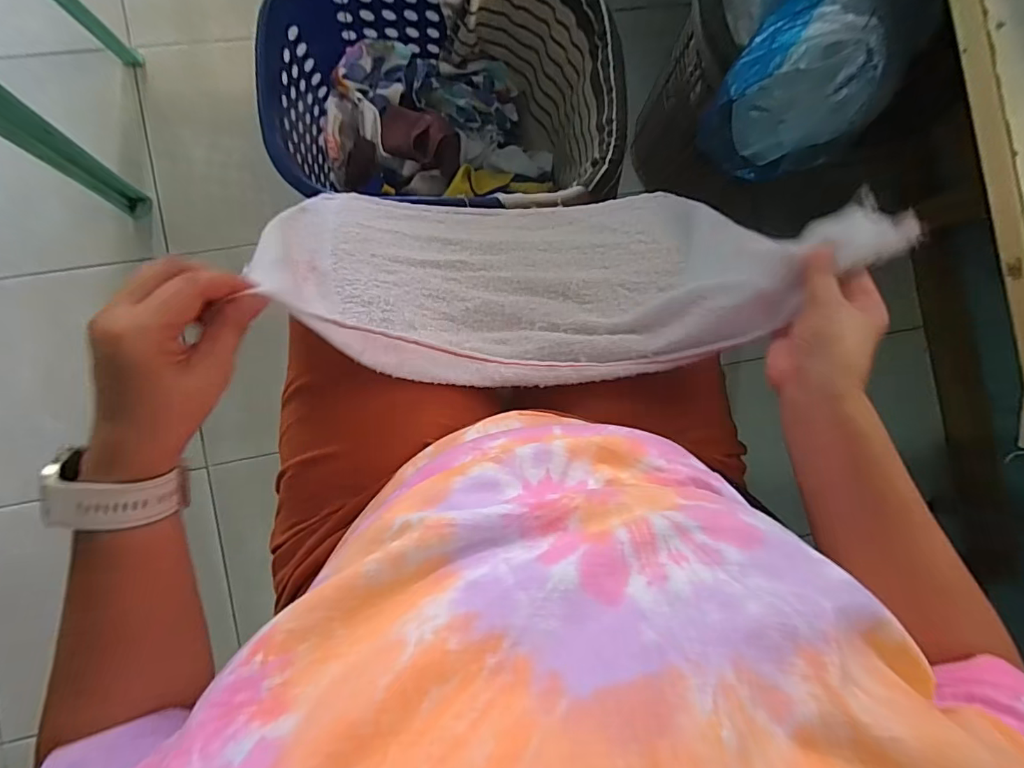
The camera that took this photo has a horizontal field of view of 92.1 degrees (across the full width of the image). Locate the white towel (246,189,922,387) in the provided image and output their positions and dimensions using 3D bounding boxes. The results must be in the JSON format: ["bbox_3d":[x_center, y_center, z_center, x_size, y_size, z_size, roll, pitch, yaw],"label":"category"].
[{"bbox_3d":[0.031,-0.108,0.462,0.468,0.225,0.208,-1,88,-8],"label":"white towel"}]

